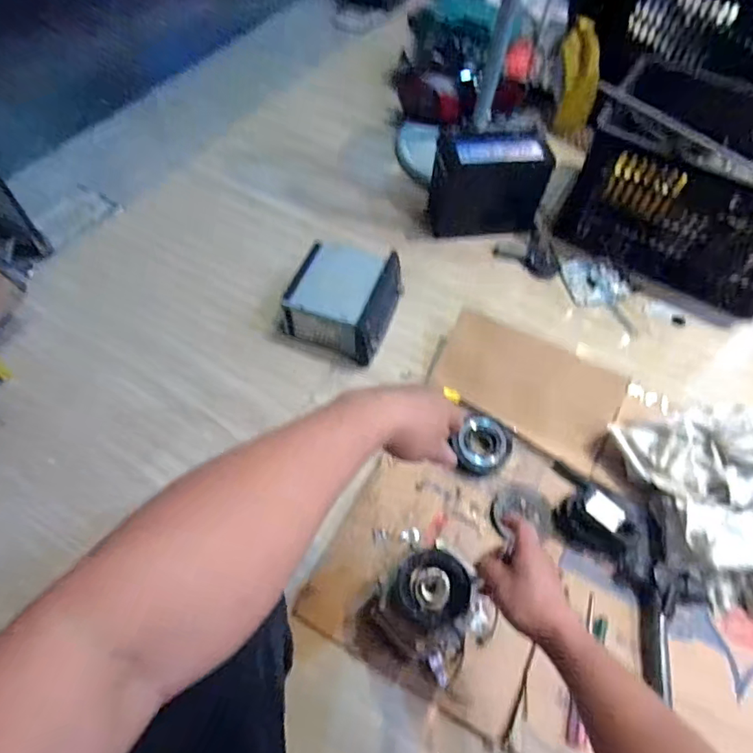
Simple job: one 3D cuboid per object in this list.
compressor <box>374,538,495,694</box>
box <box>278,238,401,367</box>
[{"bbox_3d":[0.079,0.317,0.675,0.151,0.181,0.124,37,64,18],"label":"compressor"},{"bbox_3d":[-0.066,-0.156,1.009,0.195,0.114,0.207,19,59,9],"label":"box"}]

